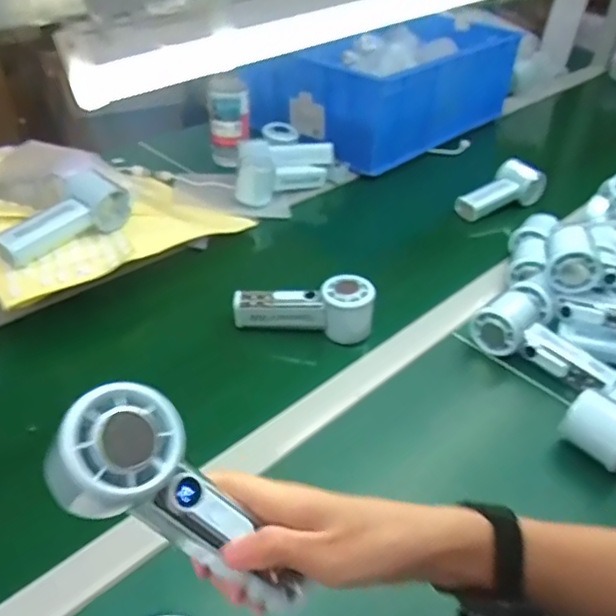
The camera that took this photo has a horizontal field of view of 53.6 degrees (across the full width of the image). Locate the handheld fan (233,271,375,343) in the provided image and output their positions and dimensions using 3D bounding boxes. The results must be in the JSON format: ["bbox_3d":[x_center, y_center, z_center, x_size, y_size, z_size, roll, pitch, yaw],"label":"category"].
[{"bbox_3d":[-0.004,-0.003,0.689,0.153,0.062,0.042,5,38,1],"label":"handheld fan"}]

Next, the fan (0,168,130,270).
[{"bbox_3d":[-0.285,-0.104,0.700,0.075,0.049,0.158,28,44,28],"label":"fan"}]

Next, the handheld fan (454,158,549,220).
[{"bbox_3d":[0.301,-0.186,0.949,0.151,0.060,0.060,-26,47,-32],"label":"handheld fan"}]

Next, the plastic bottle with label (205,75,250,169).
[{"bbox_3d":[-0.128,-0.299,0.998,0.065,0.129,0.052,-3,39,-9],"label":"plastic bottle with label"}]

